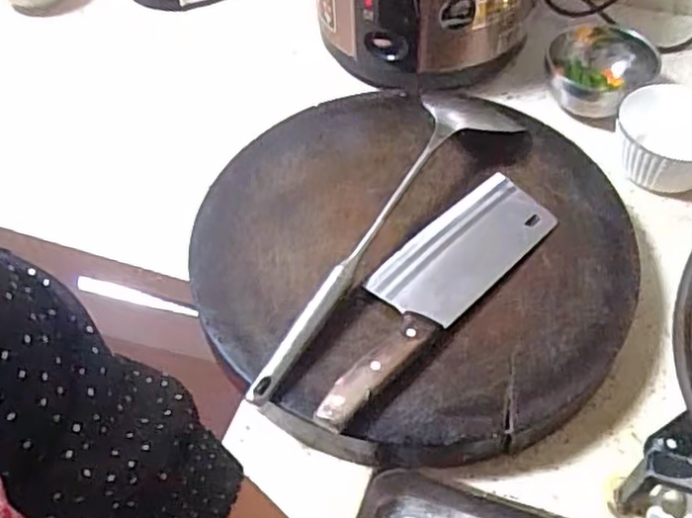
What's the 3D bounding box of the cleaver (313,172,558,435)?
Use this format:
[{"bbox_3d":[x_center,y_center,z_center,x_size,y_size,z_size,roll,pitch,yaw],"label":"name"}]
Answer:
[{"bbox_3d":[0.064,0.019,0.564,0.077,0.026,0.283,37,62,27],"label":"cleaver"}]

